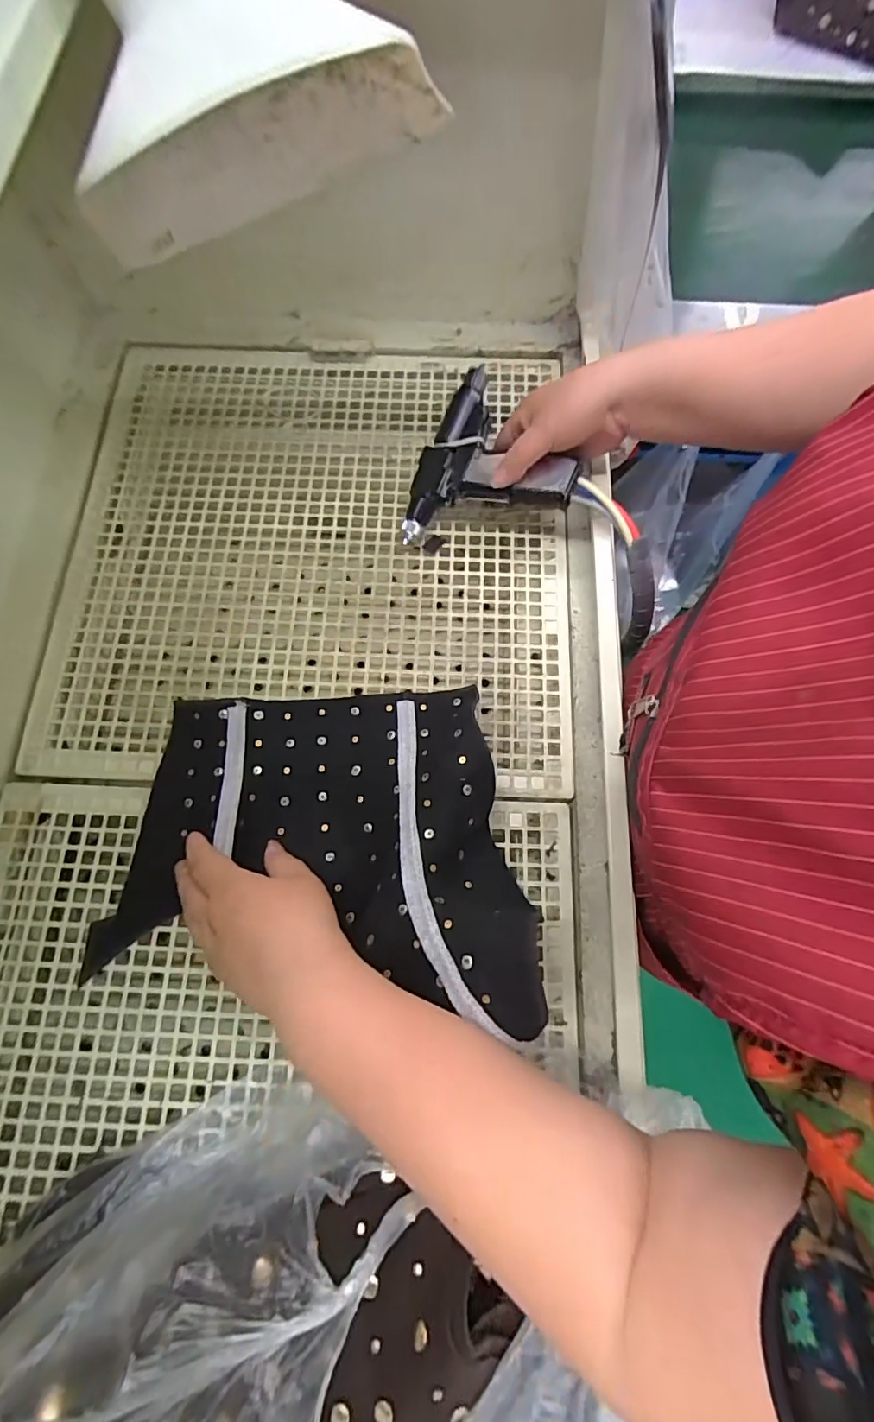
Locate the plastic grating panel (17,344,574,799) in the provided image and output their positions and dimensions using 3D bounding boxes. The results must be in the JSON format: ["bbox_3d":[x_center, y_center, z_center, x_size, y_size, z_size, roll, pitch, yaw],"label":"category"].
[{"bbox_3d":[-0.111,-0.155,0.475,0.451,0.015,0.438,2,74,1],"label":"plastic grating panel"}]

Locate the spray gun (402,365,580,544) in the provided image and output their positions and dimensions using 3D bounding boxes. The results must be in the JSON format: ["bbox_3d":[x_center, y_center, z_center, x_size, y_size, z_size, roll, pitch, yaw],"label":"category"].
[{"bbox_3d":[0.040,-0.218,0.448,0.143,0.040,0.123,-5,90,14],"label":"spray gun"}]

